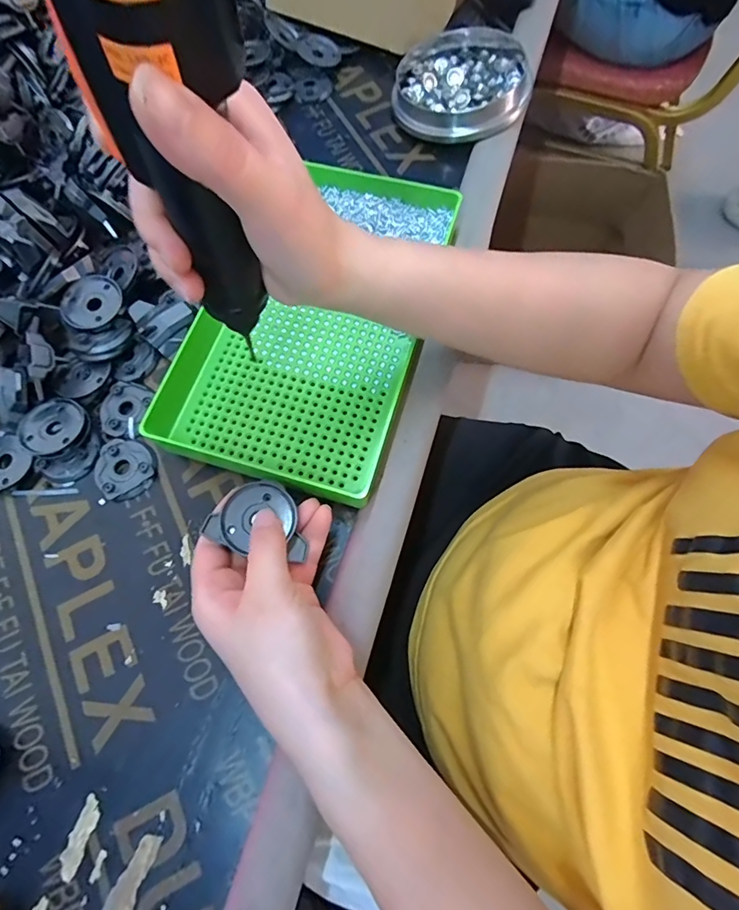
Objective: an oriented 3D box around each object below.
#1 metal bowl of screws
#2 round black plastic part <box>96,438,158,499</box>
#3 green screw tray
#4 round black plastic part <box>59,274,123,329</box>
[{"bbox_3d":[0.082,-0.327,0.420,0.116,0.029,0.117,5,71,3],"label":"metal bowl of screws"},{"bbox_3d":[-0.166,0.010,0.318,0.041,0.004,0.041,-1,70,2],"label":"round black plastic part"},{"bbox_3d":[-0.044,-0.098,0.338,0.163,0.030,0.242,16,72,7],"label":"green screw tray"},{"bbox_3d":[-0.201,-0.111,0.341,0.037,0.009,0.043,31,74,12],"label":"round black plastic part"}]

